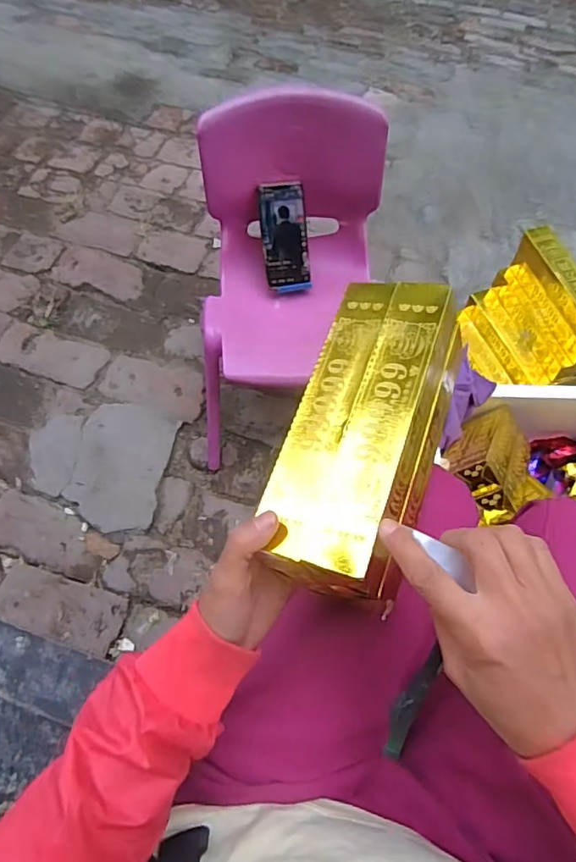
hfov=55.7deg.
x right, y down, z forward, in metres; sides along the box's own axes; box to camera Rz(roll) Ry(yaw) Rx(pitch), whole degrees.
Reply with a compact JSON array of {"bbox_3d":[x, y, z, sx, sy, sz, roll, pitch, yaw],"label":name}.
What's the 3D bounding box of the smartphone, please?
[{"bbox_3d":[-0.004,-0.317,0.883,0.072,0.156,0.014,-8,18,-7],"label":"smartphone"}]

